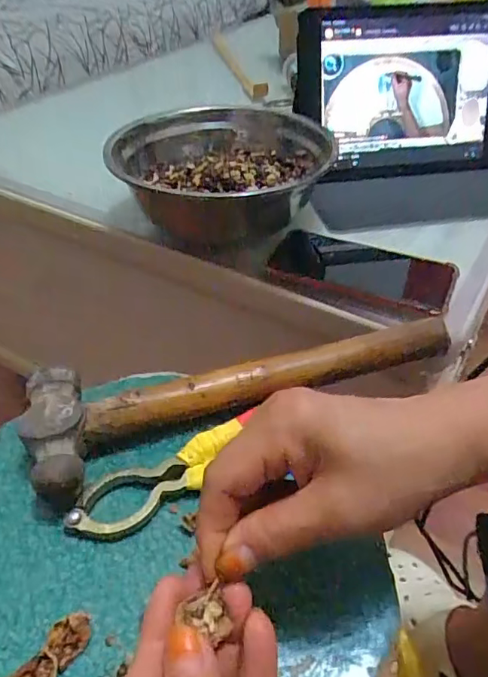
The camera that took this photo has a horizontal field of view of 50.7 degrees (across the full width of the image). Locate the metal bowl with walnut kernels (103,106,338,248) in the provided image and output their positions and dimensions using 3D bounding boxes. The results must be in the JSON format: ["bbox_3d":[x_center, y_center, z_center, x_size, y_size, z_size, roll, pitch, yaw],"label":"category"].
[{"bbox_3d":[-0.008,-0.174,0.542,0.196,0.074,0.222,-28,49,-26],"label":"metal bowl with walnut kernels"}]

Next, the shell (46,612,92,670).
[{"bbox_3d":[-0.085,0.144,0.250,0.017,0.007,0.022,28,50,28],"label":"shell"}]

